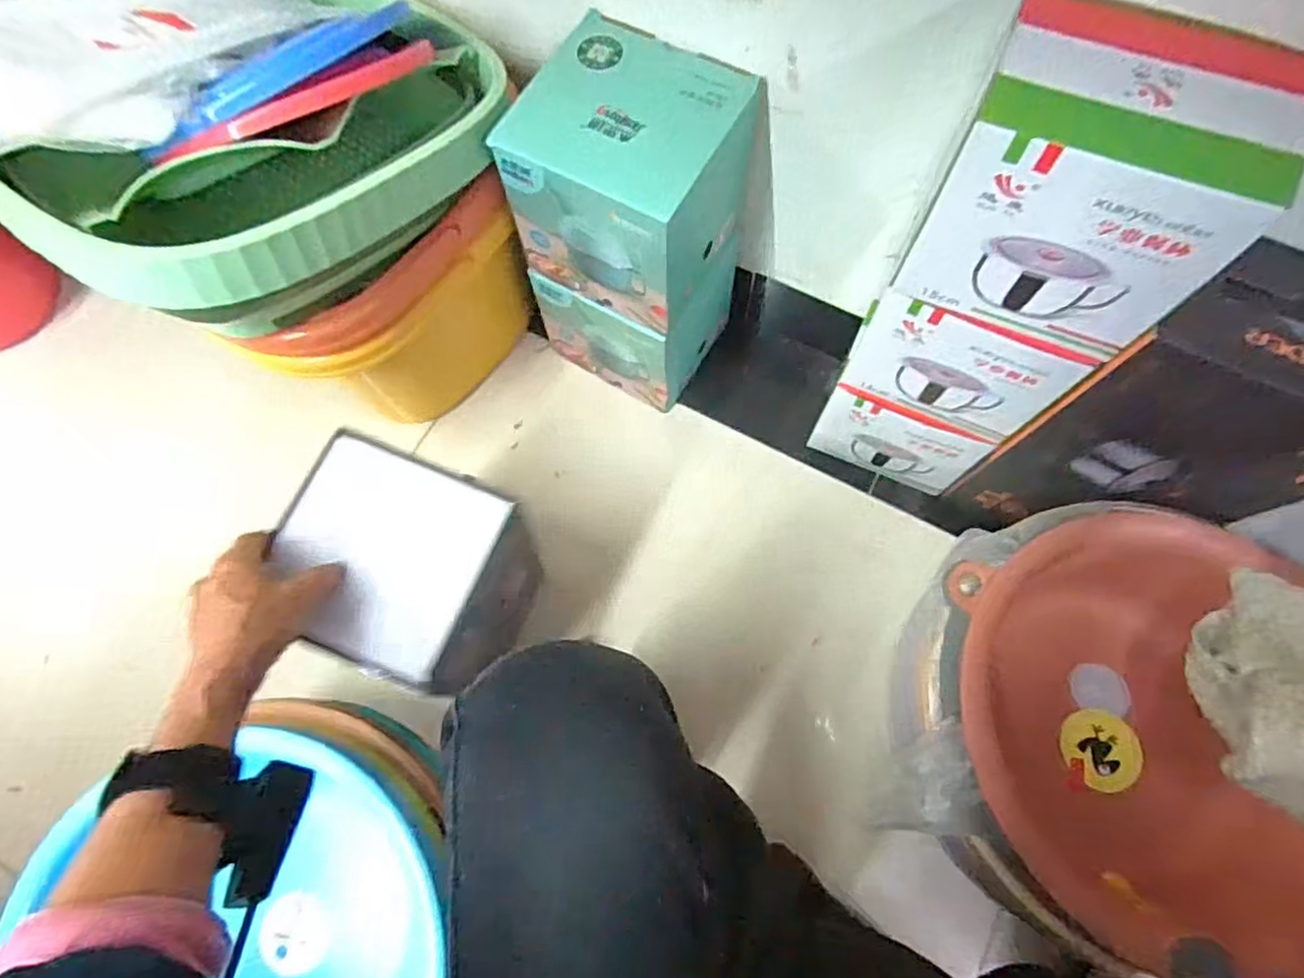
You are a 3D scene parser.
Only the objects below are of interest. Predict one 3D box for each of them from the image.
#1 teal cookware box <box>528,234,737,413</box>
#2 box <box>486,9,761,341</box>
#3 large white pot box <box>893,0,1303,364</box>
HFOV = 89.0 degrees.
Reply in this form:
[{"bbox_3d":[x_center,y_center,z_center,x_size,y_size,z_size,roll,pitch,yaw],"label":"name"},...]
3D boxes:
[{"bbox_3d":[-0.017,-0.226,0.781,0.175,0.157,0.160,29,76,10],"label":"teal cookware box"},{"bbox_3d":[-0.017,-0.286,0.621,0.171,0.160,0.175,29,76,10],"label":"box"},{"bbox_3d":[0.275,-0.196,0.432,0.166,0.161,0.112,21,75,8],"label":"large white pot box"}]

